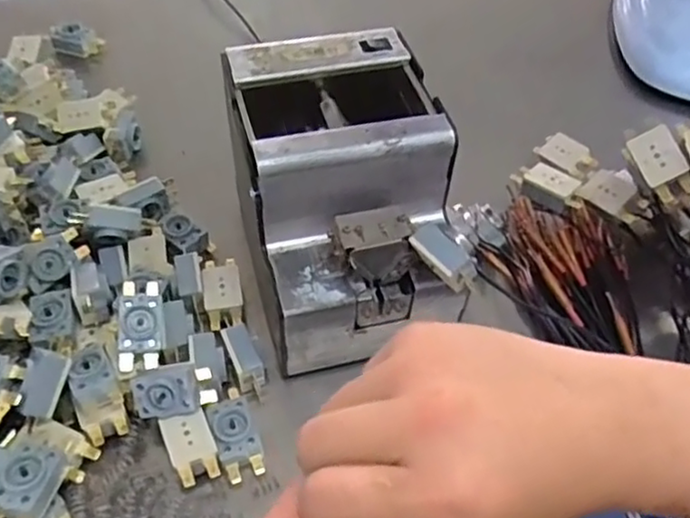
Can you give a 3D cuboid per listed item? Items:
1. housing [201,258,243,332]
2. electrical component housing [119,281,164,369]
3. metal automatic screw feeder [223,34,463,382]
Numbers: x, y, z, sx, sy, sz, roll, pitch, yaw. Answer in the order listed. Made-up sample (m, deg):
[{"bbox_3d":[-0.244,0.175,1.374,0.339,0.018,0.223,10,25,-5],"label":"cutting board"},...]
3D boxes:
[{"bbox_3d":[-0.087,0.023,0.464,0.026,0.011,0.057,-9,53,-10],"label":"housing"},{"bbox_3d":[-0.132,0.041,0.420,0.025,0.017,0.058,-4,70,-6],"label":"electrical component housing"},{"bbox_3d":[-0.008,-0.047,0.432,0.139,0.112,0.189,-10,53,-10],"label":"metal automatic screw feeder"}]

